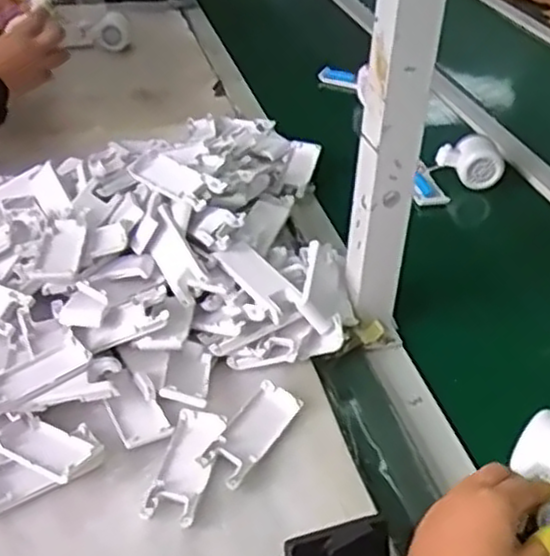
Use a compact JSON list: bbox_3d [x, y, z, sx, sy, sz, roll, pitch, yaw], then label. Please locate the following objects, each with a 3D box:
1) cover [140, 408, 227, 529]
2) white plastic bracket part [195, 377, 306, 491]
[{"bbox_3d":[-0.067,0.140,0.560,0.037,0.017,0.106,9,37,9],"label":"cover"},{"bbox_3d":[-0.019,0.126,0.587,0.039,0.019,0.101,22,40,25],"label":"white plastic bracket part"}]

